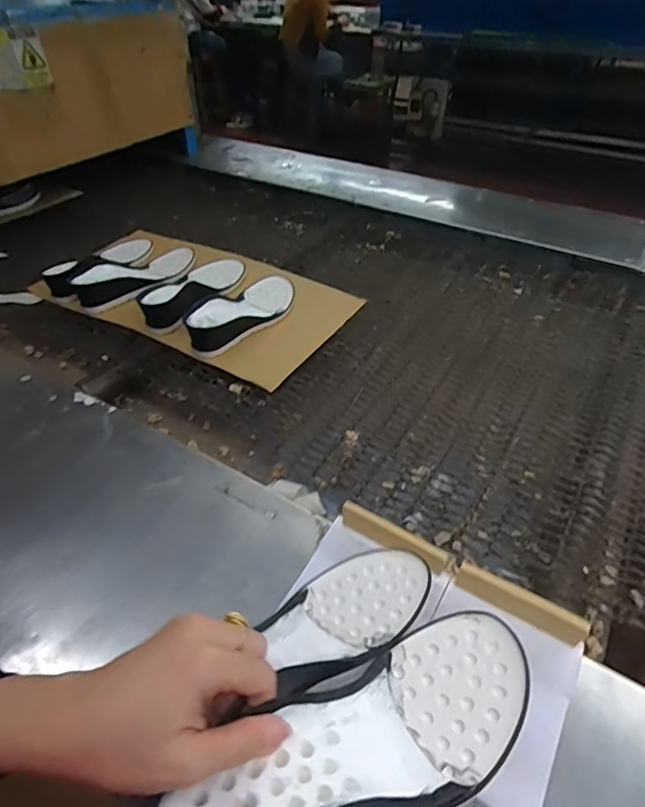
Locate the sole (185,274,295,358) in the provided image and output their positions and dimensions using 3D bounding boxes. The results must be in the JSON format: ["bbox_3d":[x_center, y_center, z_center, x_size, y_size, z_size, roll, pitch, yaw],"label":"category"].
[{"bbox_3d":[-0.119,-0.162,0.782,0.101,0.043,0.243,17,46,18],"label":"sole"}]

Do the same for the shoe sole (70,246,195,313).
[{"bbox_3d":[-0.327,-0.241,0.879,0.227,0.035,0.108,-31,51,-28],"label":"shoe sole"}]

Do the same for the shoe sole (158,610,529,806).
[{"bbox_3d":[0.028,0.199,0.284,0.233,0.033,0.085,-13,43,-30],"label":"shoe sole"}]

